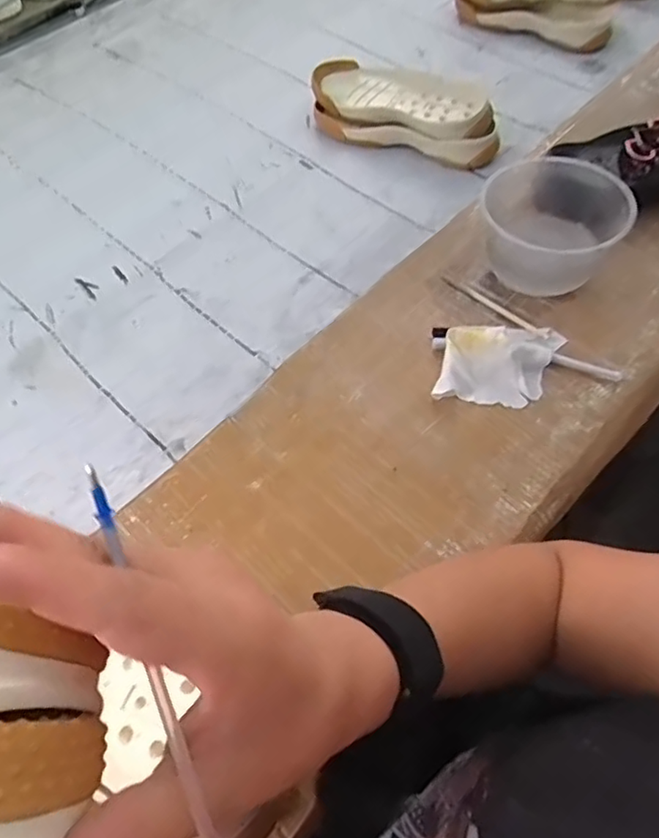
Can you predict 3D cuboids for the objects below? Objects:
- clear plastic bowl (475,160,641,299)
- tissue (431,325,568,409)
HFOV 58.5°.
[{"bbox_3d":[0.214,-0.188,0.575,0.133,0.073,0.151,5,59,6],"label":"clear plastic bowl"},{"bbox_3d":[0.153,-0.057,0.528,0.093,0.025,0.105,19,62,13],"label":"tissue"}]

